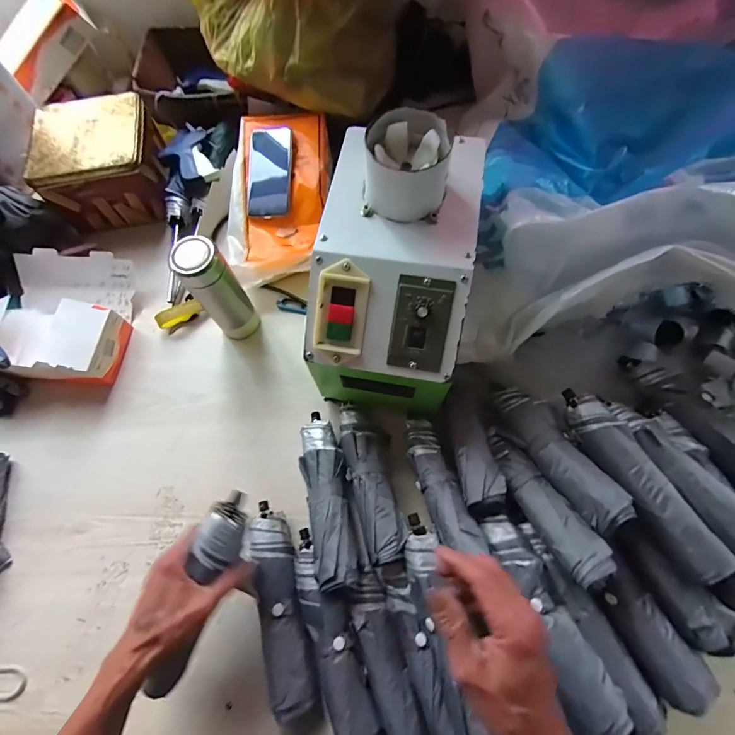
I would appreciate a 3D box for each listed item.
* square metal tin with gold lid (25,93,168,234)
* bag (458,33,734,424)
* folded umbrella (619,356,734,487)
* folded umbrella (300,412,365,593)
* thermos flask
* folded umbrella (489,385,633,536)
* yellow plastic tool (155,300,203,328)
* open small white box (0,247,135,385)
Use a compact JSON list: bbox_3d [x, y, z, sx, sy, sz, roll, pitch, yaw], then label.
[{"bbox_3d":[-0.481,-0.375,0.708,0.194,0.125,0.183,-9,70,-1],"label":"square metal tin with gold lid"},{"bbox_3d":[0.411,-0.141,0.535,0.520,0.303,0.404,11,71,6],"label":"bag"},{"bbox_3d":[0.414,0.061,0.470,0.051,0.045,0.220,-27,56,-8],"label":"folded umbrella"},{"bbox_3d":[-0.053,0.163,0.498,0.054,0.034,0.218,-13,57,-2],"label":"folded umbrella"},{"bbox_3d":[-0.215,-0.109,0.557,0.064,0.174,0.054,-33,72,-9],"label":"thermos flask"},{"bbox_3d":[0.227,0.098,0.458,0.061,0.037,0.209,-22,42,-6],"label":"folded umbrella"},{"bbox_3d":[-0.316,-0.091,0.641,0.074,0.018,0.029,-24,71,-7],"label":"yellow plastic tool"},{"bbox_3d":[-0.503,-0.082,0.642,0.204,0.083,0.219,2,70,3],"label":"open small white box"}]

